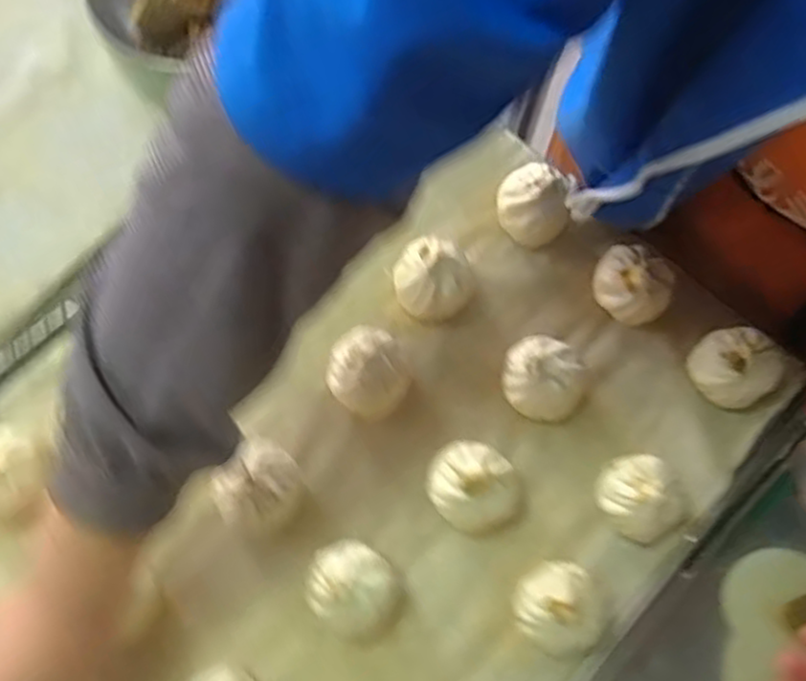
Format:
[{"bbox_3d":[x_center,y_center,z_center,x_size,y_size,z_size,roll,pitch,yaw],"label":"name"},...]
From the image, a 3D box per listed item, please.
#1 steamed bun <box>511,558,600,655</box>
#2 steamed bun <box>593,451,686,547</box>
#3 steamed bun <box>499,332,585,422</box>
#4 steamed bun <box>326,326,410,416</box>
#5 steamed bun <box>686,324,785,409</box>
[{"bbox_3d":[0.092,0.160,0.443,0.047,0.043,0.051,0,71,0],"label":"steamed bun"},{"bbox_3d":[0.150,0.097,0.464,0.050,0.037,0.055,-25,73,-9],"label":"steamed bun"},{"bbox_3d":[0.091,0.026,0.486,0.055,0.033,0.046,34,74,11],"label":"steamed bun"},{"bbox_3d":[-0.023,0.021,0.484,0.050,0.038,0.048,0,71,0],"label":"steamed bun"},{"bbox_3d":[0.219,0.015,0.489,0.046,0.040,0.051,-33,74,-11],"label":"steamed bun"}]

